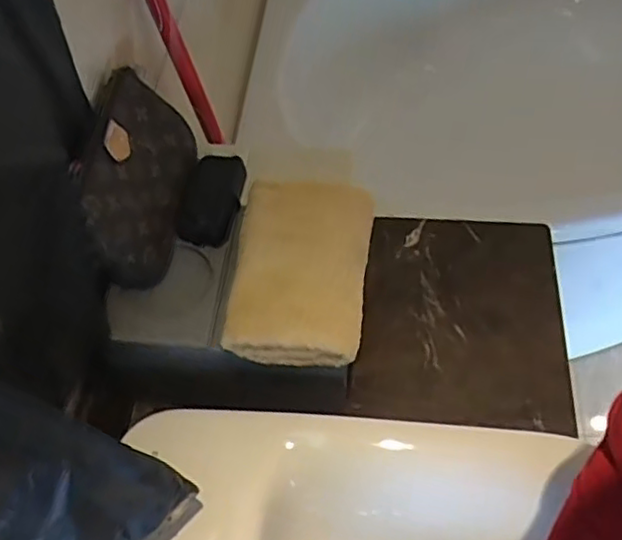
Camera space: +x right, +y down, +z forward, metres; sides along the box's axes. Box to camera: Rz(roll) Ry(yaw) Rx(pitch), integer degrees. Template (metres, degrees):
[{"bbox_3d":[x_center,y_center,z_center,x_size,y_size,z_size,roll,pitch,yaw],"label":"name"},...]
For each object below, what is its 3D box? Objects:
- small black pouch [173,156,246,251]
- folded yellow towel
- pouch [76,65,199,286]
[{"bbox_3d":[-0.101,-0.078,0.678,0.056,0.018,0.120,2,56,5],"label":"small black pouch"},{"bbox_3d":[-0.009,-0.003,0.603,0.119,0.041,0.184,5,56,7],"label":"folded yellow towel"},{"bbox_3d":[-0.160,-0.096,0.638,0.075,0.106,0.221,-7,55,-1],"label":"pouch"}]

